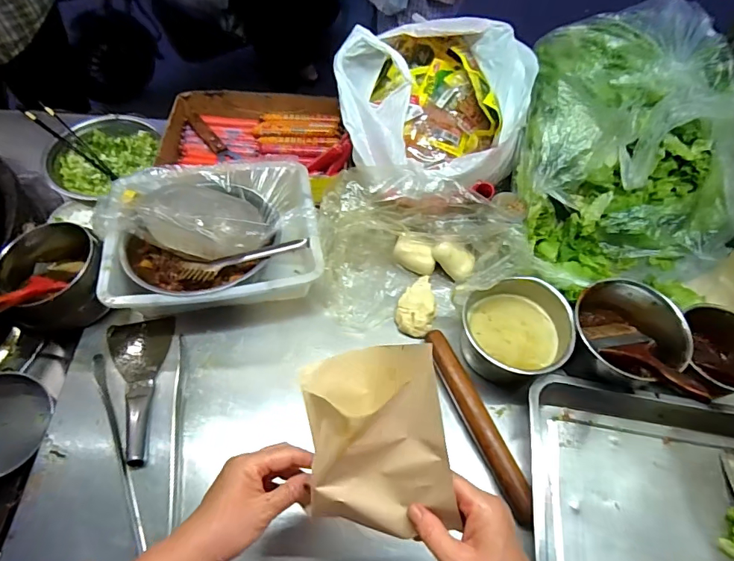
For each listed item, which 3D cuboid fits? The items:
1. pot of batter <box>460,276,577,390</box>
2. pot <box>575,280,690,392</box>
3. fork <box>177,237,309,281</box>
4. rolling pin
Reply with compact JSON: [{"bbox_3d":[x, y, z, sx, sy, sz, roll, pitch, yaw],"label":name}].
[{"bbox_3d":[0.213,0.081,0.653,0.160,0.088,0.146,-28,62,-21],"label":"pot of batter"},{"bbox_3d":[0.369,0.077,0.644,0.149,0.095,0.141,2,55,-3],"label":"pot"},{"bbox_3d":[-0.183,-0.032,0.664,0.215,0.023,0.035,-13,54,14],"label":"fork"},{"bbox_3d":[0.147,0.183,0.598,0.028,0.030,0.265,-15,58,-14],"label":"rolling pin"}]

